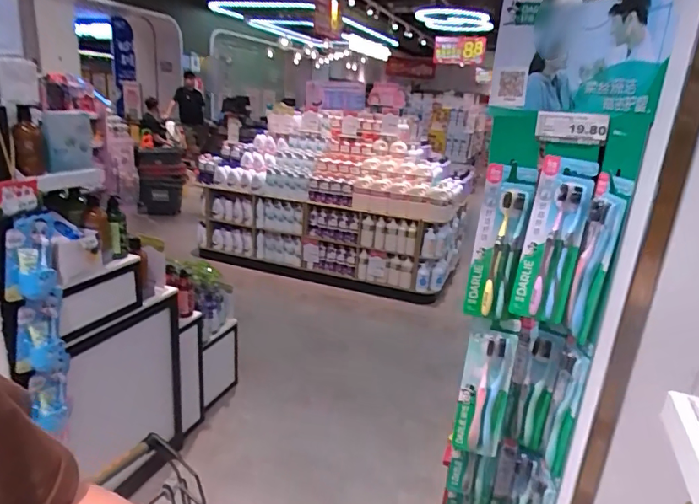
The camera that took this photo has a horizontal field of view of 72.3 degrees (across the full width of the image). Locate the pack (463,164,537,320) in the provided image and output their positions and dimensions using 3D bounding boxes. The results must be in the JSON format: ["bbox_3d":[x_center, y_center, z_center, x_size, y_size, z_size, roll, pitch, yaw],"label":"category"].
[{"bbox_3d":[0.220,-0.011,0.707,0.068,0.223,0.031,11,19,20],"label":"pack"}]

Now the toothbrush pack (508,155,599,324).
[{"bbox_3d":[0.286,-0.015,0.674,0.070,0.228,0.013,13,8,18],"label":"toothbrush pack"}]

